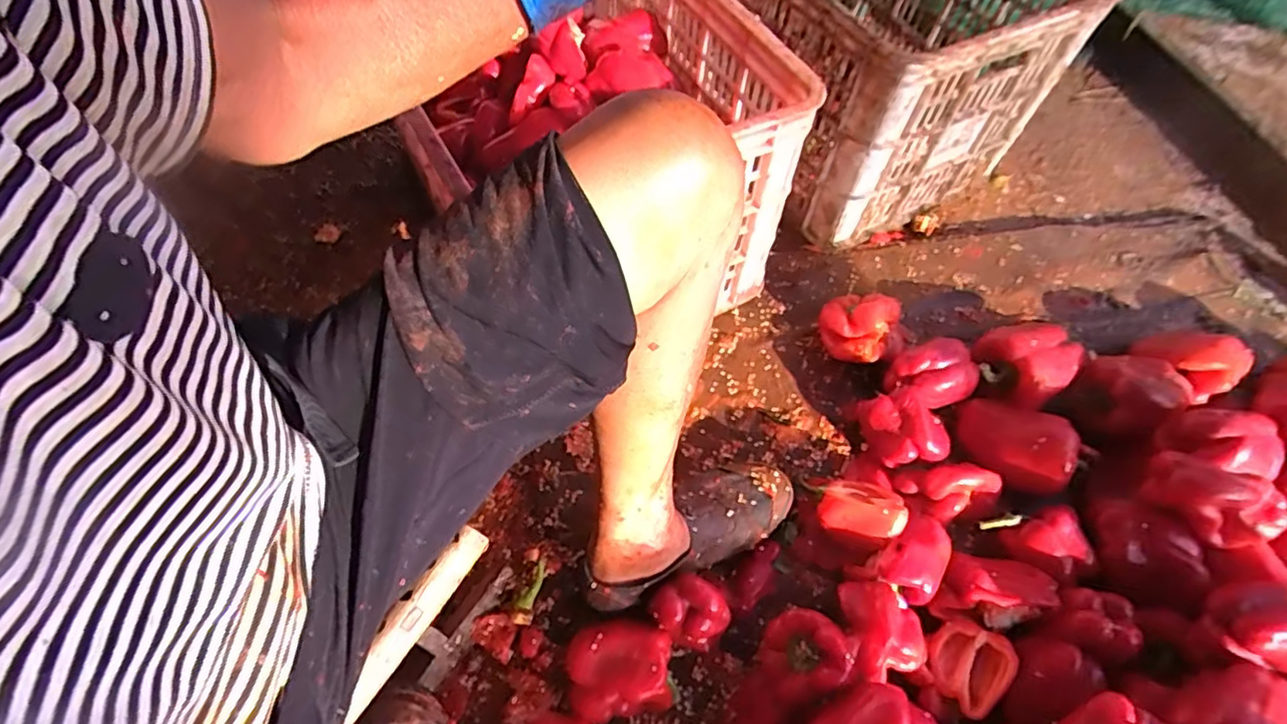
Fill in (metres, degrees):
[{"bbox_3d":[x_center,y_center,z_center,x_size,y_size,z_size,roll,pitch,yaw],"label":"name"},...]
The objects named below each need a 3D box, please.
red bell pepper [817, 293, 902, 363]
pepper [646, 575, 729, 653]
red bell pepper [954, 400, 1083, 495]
[{"bbox_3d":[0.258,-0.043,0.761,0.082,0.063,0.084,1,60,-2],"label":"red bell pepper"},{"bbox_3d":[0.045,0.236,0.588,0.065,0.068,0.064,-39,69,-21],"label":"pepper"},{"bbox_3d":[0.410,0.087,0.685,0.112,0.060,0.083,25,63,12],"label":"red bell pepper"}]

